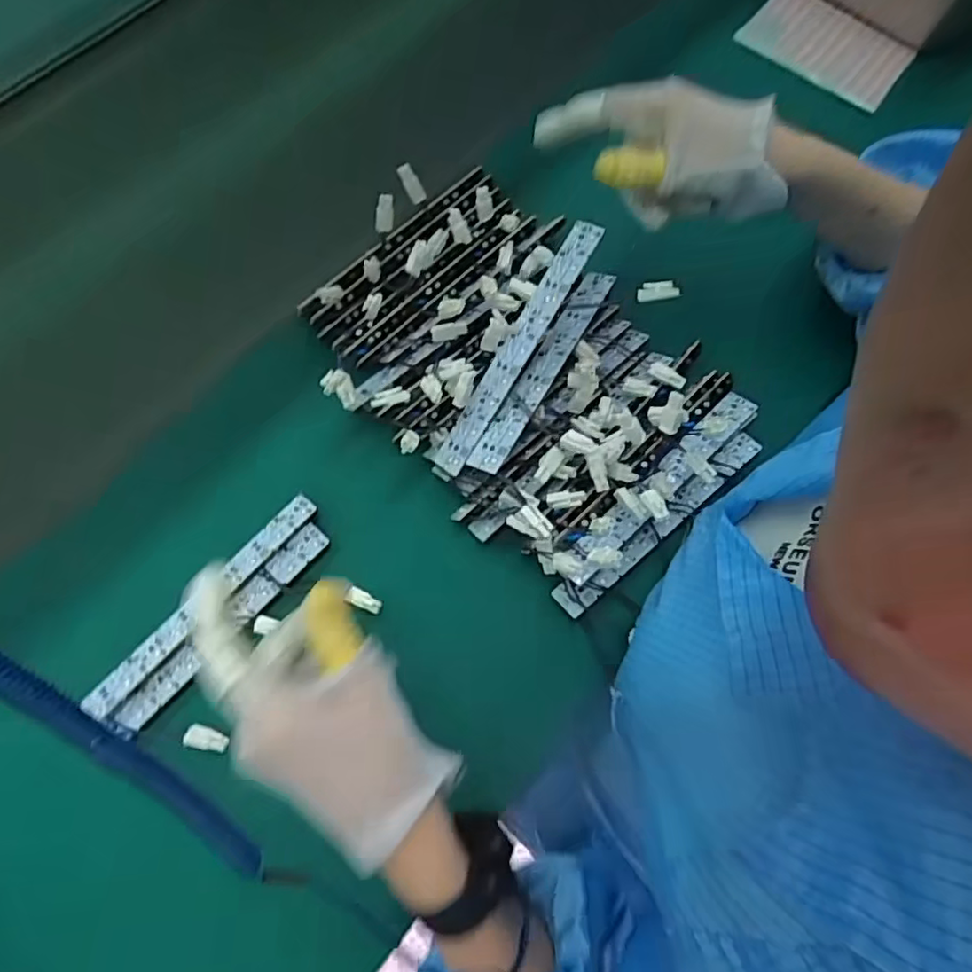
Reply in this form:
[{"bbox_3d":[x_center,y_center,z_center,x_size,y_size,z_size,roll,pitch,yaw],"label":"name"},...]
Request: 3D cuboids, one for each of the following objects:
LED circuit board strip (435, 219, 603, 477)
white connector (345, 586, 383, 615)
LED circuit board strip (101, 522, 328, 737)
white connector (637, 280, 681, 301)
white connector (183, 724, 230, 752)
[{"bbox_3d":[0.020,-0.094,0.413,0.027,0.006,0.189,35,96,31],"label":"LED circuit board strip"},{"bbox_3d":[-0.084,0.079,0.413,0.025,0.005,0.011,36,75,-5],"label":"white connector"},{"bbox_3d":[-0.176,0.094,0.404,0.022,0.008,0.175,40,76,12],"label":"LED circuit board strip"},{"bbox_3d":[0.105,-0.120,0.368,0.028,0.010,0.008,8,66,46],"label":"white connector"},{"bbox_3d":[-0.175,0.158,0.376,0.026,0.006,0.013,13,72,5],"label":"white connector"}]

